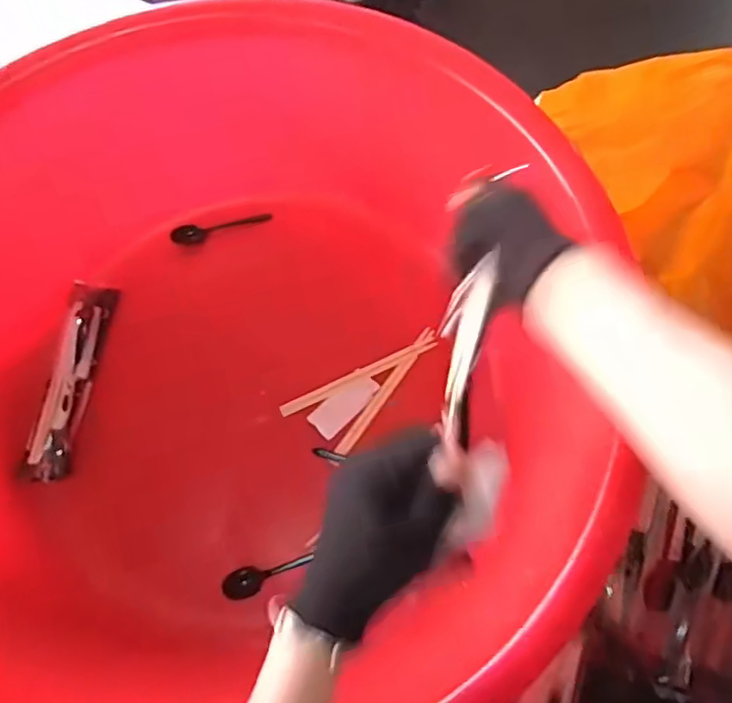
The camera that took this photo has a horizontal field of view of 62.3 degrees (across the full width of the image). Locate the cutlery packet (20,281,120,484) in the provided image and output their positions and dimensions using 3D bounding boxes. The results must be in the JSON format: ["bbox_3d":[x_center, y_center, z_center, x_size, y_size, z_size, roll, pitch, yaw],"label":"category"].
[{"bbox_3d":[-0.331,0.030,0.686,0.050,0.018,0.232,13,67,-20],"label":"cutlery packet"}]

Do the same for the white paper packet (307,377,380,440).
[{"bbox_3d":[-0.024,0.059,0.681,0.084,0.005,0.037,-43,76,-12],"label":"white paper packet"}]

